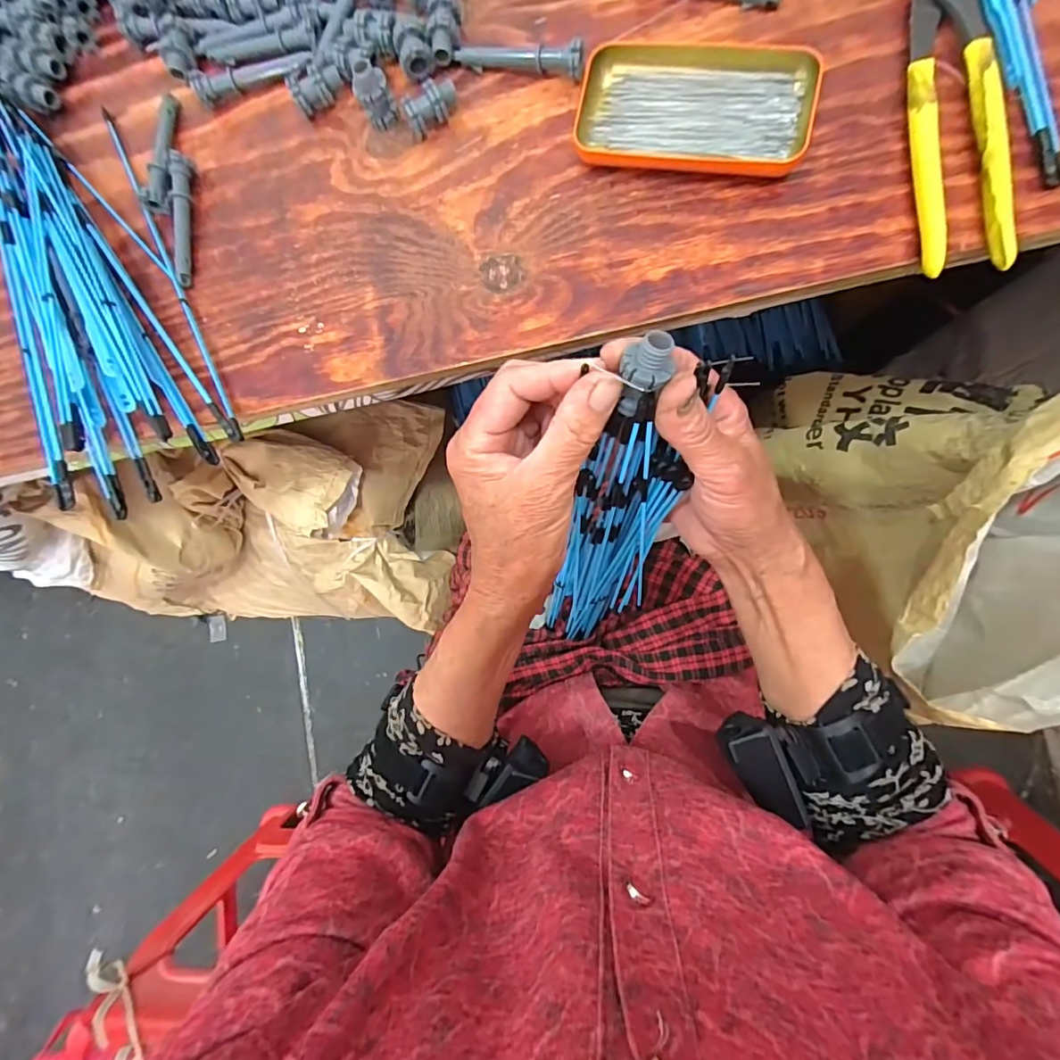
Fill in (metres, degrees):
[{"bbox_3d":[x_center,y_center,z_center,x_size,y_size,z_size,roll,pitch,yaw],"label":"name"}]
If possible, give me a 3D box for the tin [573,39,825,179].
[{"bbox_3d":[0.104,-0.273,0.322,0.141,0.018,0.081,10,87,10],"label":"tin"}]

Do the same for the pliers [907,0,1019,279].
[{"bbox_3d":[0.253,-0.255,0.304,0.045,0.019,0.204,-4,85,9],"label":"pliers"}]

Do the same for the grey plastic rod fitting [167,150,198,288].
[{"bbox_3d":[-0.264,-0.234,0.379,0.016,0.012,0.096,1,86,9],"label":"grey plastic rod fitting"}]

